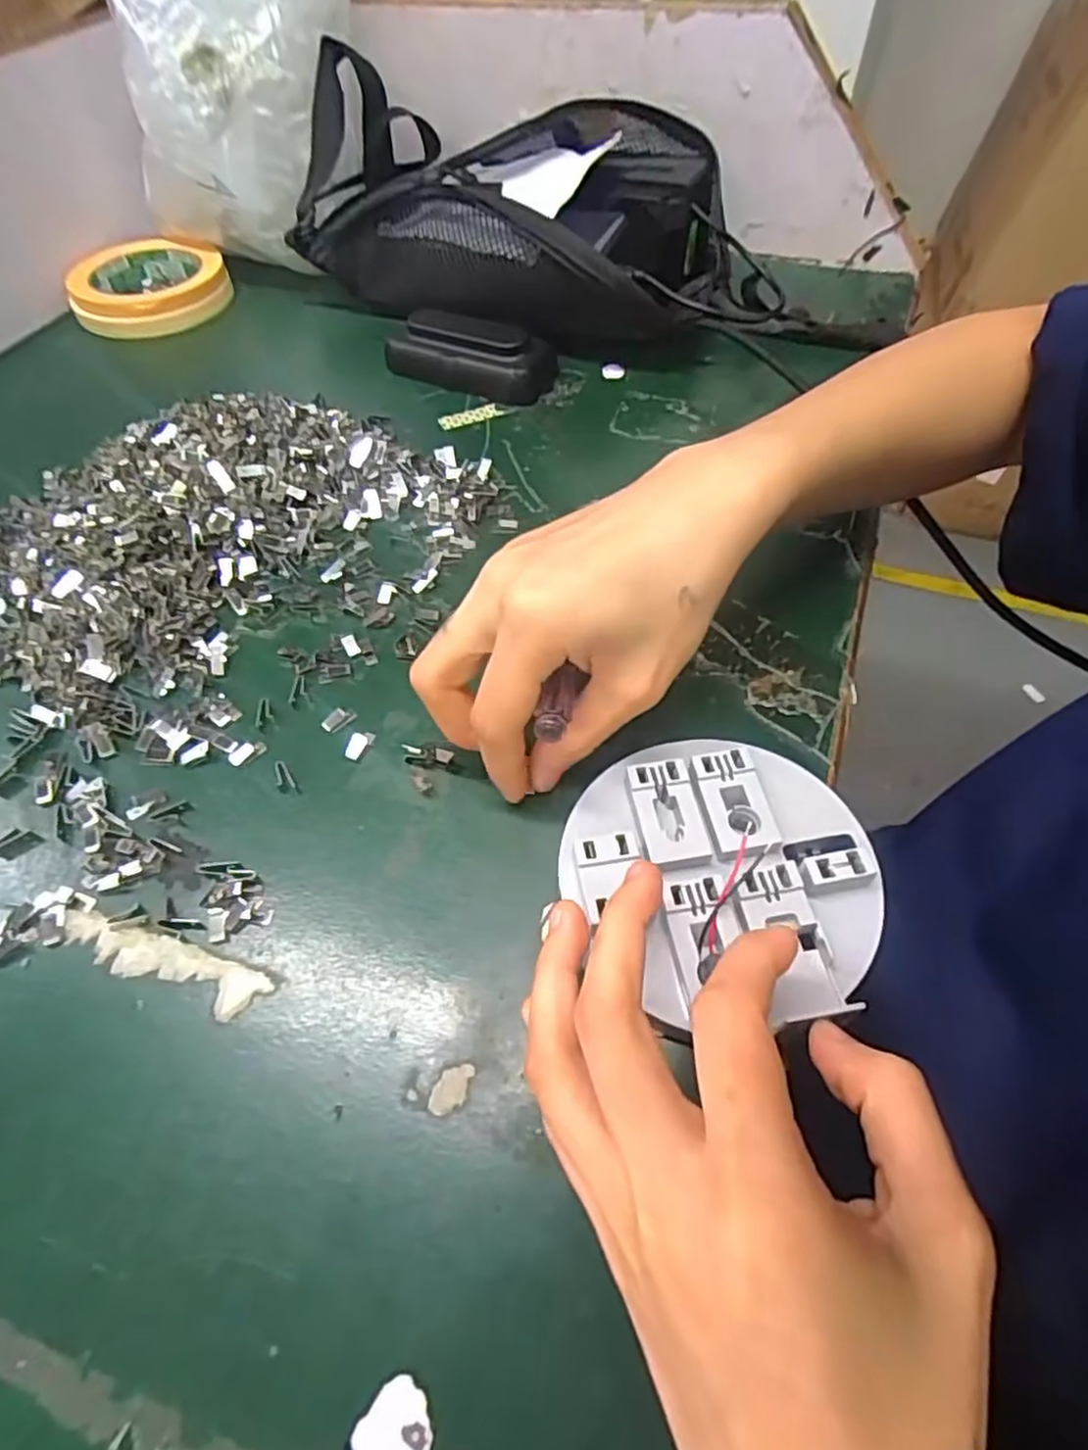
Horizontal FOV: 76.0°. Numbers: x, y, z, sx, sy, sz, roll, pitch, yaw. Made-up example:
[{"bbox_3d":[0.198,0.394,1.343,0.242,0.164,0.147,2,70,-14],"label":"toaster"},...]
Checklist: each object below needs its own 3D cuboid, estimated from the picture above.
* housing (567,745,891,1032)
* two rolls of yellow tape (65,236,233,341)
[{"bbox_3d":[0.060,0.045,0.229,0.097,0.012,0.100,-1,56,1],"label":"housing"},{"bbox_3d":[-0.291,-0.323,0.514,0.107,0.029,0.107,-1,56,1],"label":"two rolls of yellow tape"}]

